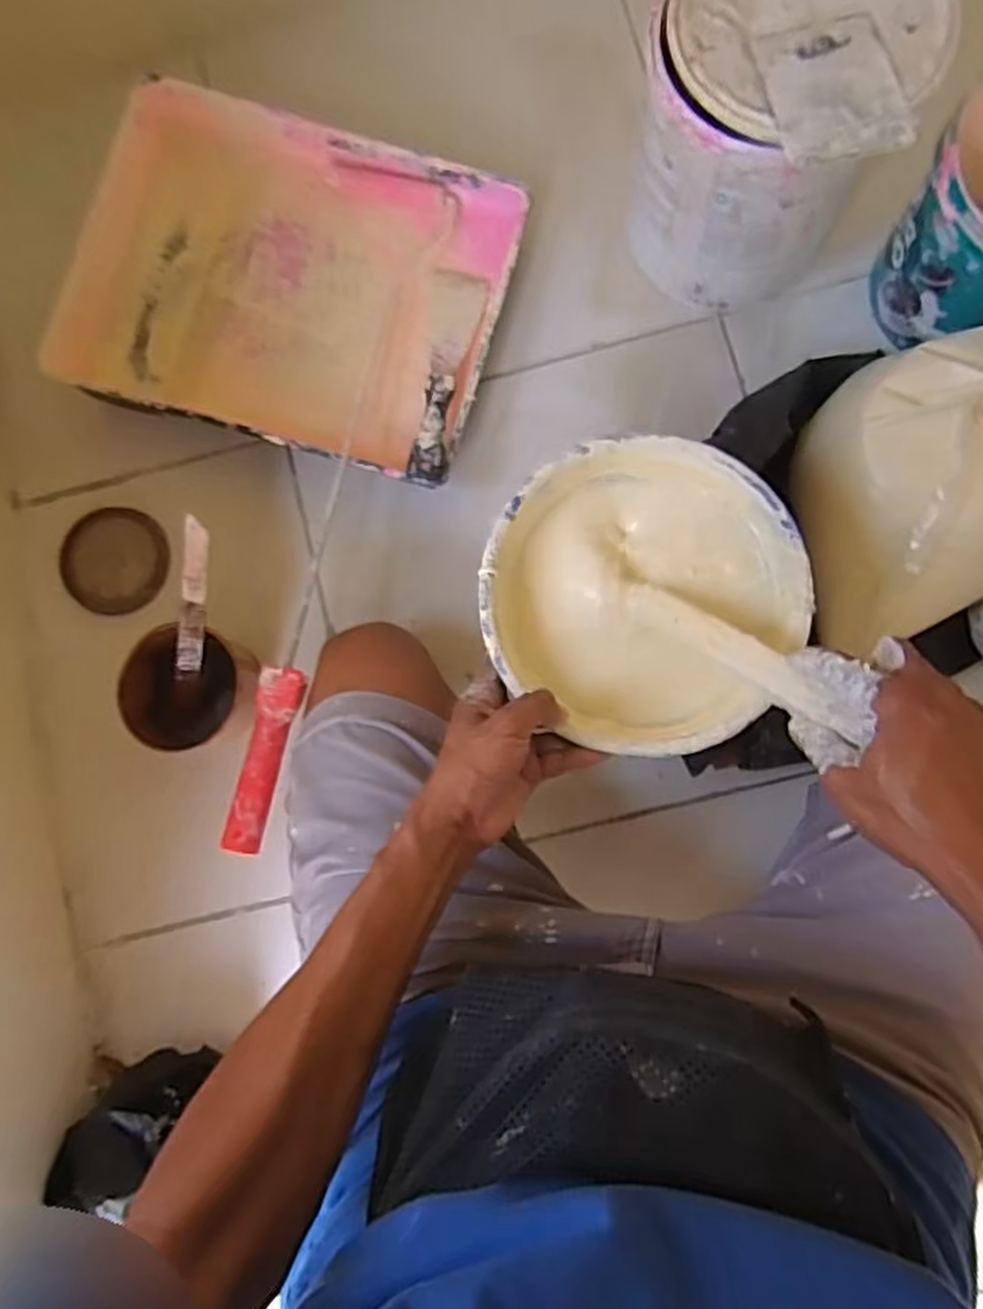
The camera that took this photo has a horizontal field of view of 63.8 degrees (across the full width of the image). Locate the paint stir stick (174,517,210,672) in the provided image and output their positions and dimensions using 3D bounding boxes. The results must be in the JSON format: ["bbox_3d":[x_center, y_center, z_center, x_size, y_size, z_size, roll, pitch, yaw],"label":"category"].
[{"bbox_3d":[-0.234,-0.042,0.615,0.021,0.012,0.132,18,118,6],"label":"paint stir stick"}]

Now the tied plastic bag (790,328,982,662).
[{"bbox_3d":[0.329,-0.123,0.581,0.174,0.122,0.209,-7,82,3],"label":"tied plastic bag"}]

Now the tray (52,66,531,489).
[{"bbox_3d":[-0.174,-0.321,0.700,0.368,0.075,0.285,17,84,6],"label":"tray"}]

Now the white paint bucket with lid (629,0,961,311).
[{"bbox_3d":[0.208,-0.395,0.598,0.170,0.214,0.182,0,84,4],"label":"white paint bucket with lid"}]

